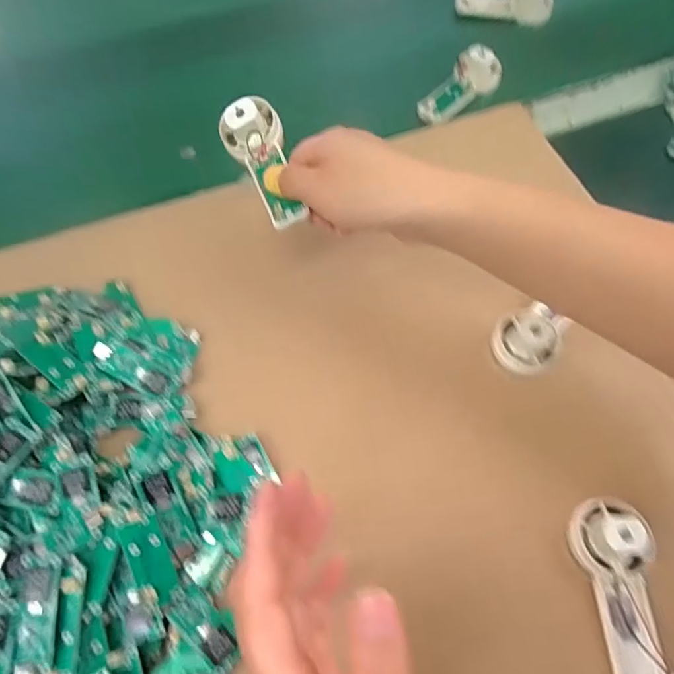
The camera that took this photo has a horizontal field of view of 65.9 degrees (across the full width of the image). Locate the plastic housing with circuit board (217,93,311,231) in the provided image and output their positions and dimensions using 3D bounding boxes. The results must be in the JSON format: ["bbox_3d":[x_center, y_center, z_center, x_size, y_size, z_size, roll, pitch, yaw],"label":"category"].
[{"bbox_3d":[-0.046,-0.109,0.331,0.036,0.024,0.088,-18,79,-11],"label":"plastic housing with circuit board"}]

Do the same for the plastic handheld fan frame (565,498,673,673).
[{"bbox_3d":[0.150,0.133,0.266,0.038,0.032,0.094,-8,62,-6],"label":"plastic handheld fan frame"}]

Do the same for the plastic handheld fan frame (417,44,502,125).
[{"bbox_3d":[0.108,-0.225,0.460,0.089,0.029,0.034,-40,69,-21],"label":"plastic handheld fan frame"}]

